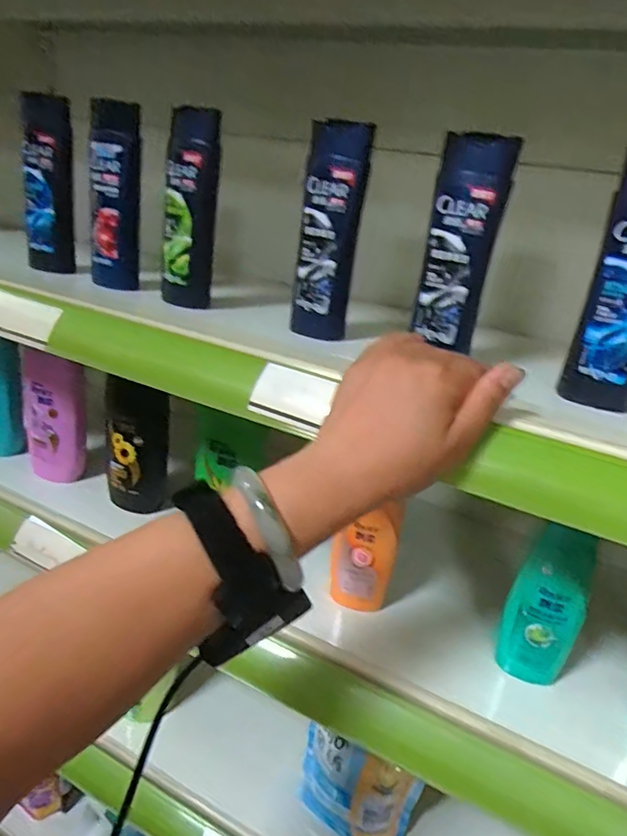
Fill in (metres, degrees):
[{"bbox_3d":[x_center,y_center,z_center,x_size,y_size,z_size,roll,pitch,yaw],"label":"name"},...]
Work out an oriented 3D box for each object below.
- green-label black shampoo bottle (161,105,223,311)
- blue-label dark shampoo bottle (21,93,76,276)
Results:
[{"bbox_3d":[-0.117,-0.196,0.522,0.048,0.172,0.044,2,24,-12],"label":"green-label black shampoo bottle"},{"bbox_3d":[-0.296,-0.259,0.615,0.049,0.178,0.041,-2,25,-21],"label":"blue-label dark shampoo bottle"}]

